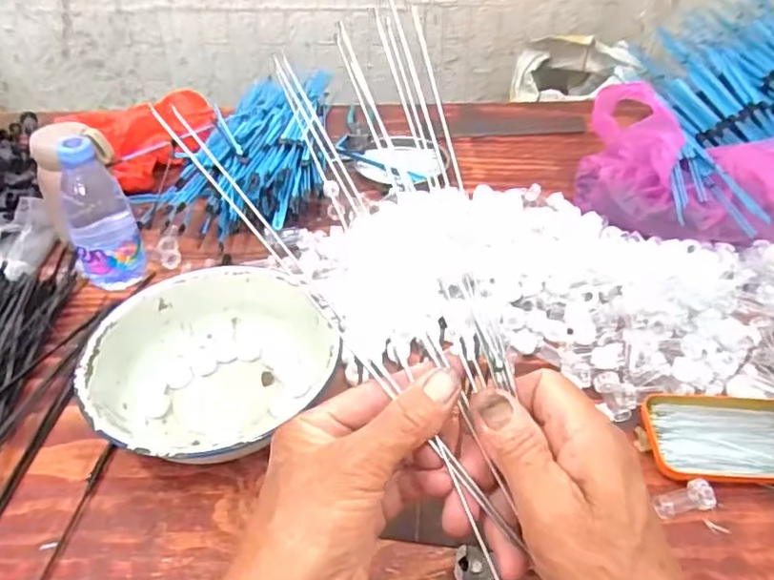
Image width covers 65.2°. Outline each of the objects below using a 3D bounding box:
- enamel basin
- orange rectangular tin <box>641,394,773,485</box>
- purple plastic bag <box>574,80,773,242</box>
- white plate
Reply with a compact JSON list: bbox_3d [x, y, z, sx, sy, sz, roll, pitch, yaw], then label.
[{"bbox_3d":[-0.154,0.071,0.535,0.194,0.071,0.202,1,41,0],"label":"enamel basin"},{"bbox_3d":[0.288,0.120,0.502,0.145,0.019,0.086,0,41,-1],"label":"orange rectangular tin"},{"bbox_3d":[0.387,-0.146,0.709,0.295,0.100,0.204,13,42,14],"label":"purple plastic bag"},{"bbox_3d":[0.023,-0.185,0.849,0.123,0.013,0.142,7,41,7],"label":"white plate"}]

